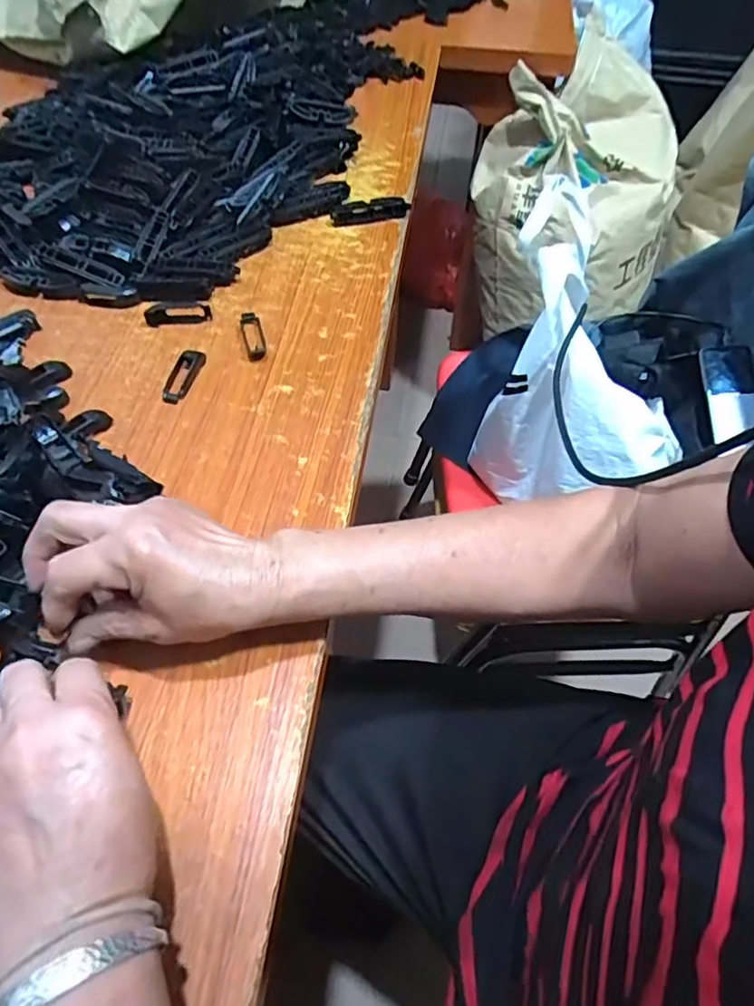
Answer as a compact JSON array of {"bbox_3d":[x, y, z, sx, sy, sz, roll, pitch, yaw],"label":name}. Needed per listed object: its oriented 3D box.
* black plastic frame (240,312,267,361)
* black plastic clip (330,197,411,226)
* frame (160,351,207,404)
[{"bbox_3d":[-0.107,-0.146,0.535,0.018,0.006,0.057,-10,58,-10],"label":"black plastic frame"},{"bbox_3d":[-0.007,-0.301,0.633,0.081,0.021,0.007,-10,15,-6],"label":"black plastic clip"},{"bbox_3d":[-0.160,-0.106,0.504,0.020,0.010,0.056,15,57,6],"label":"frame"}]

